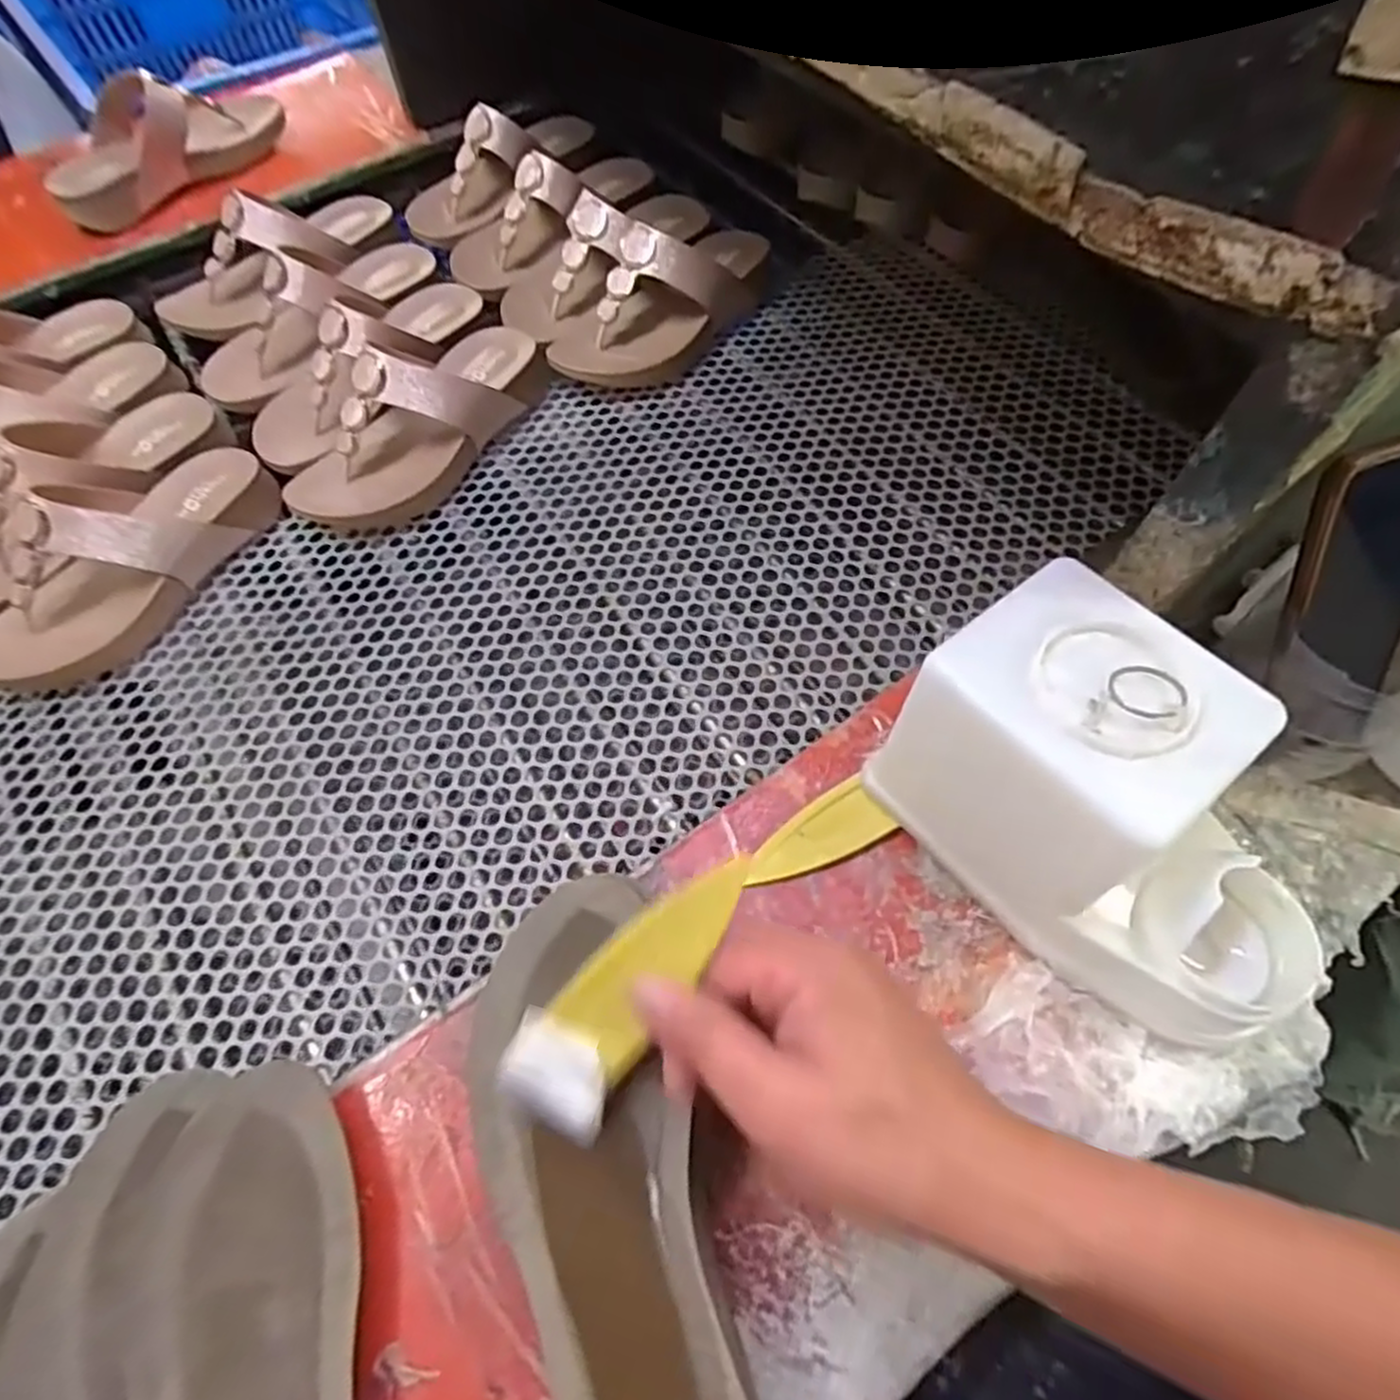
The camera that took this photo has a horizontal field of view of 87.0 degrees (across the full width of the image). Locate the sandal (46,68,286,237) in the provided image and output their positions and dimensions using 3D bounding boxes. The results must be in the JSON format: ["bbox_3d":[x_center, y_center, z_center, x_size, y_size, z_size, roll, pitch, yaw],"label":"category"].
[{"bbox_3d":[-0.522,-0.546,0.715,0.070,0.099,0.229,37,70,18],"label":"sandal"}]

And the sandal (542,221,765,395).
[{"bbox_3d":[-0.027,-0.349,0.634,0.227,0.083,0.092,-35,66,-16],"label":"sandal"}]

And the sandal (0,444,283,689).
[{"bbox_3d":[-0.414,-0.106,0.520,0.093,0.086,0.223,25,65,14],"label":"sandal"}]

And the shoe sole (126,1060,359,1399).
[{"bbox_3d":[-0.163,0.267,0.274,0.080,0.018,0.234,-20,65,-9],"label":"shoe sole"}]

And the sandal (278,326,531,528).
[{"bbox_3d":[-0.216,-0.223,0.573,0.077,0.081,0.222,35,68,19],"label":"sandal"}]

